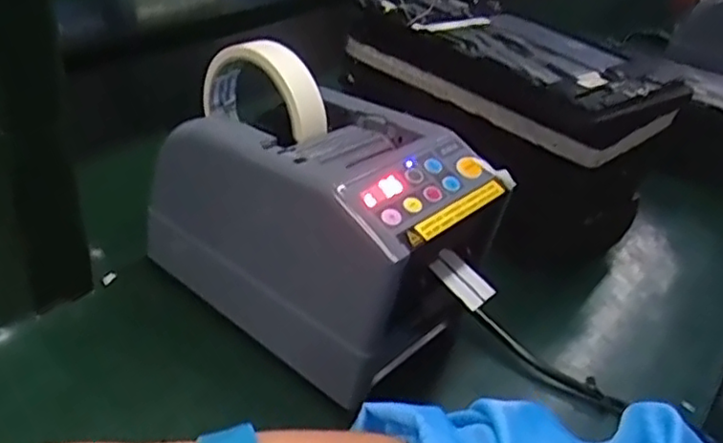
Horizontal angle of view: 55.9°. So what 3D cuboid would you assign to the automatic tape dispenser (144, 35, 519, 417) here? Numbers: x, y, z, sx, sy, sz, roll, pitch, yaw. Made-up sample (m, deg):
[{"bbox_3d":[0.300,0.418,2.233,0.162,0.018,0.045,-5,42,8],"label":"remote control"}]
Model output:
[{"bbox_3d":[-0.021,-0.008,0.414,0.221,0.132,0.117,30,41,30],"label":"automatic tape dispenser"}]

